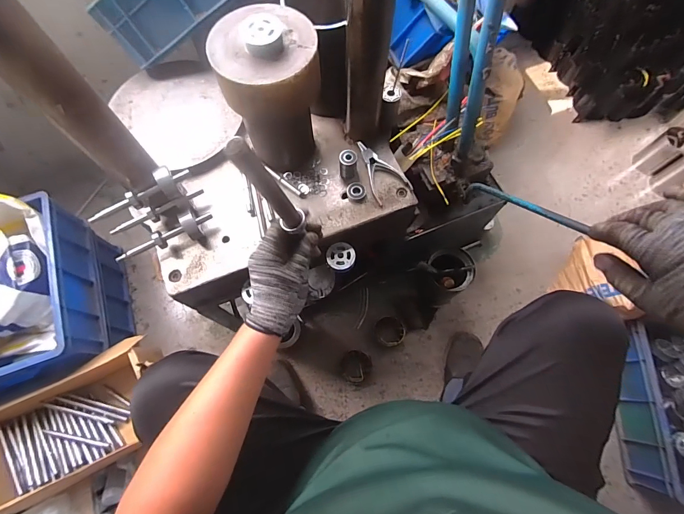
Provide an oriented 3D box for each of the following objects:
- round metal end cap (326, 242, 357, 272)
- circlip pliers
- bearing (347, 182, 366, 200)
[{"bbox_3d":[-0.001,-0.001,0.633,0.056,0.009,0.051,0,69,0],"label":"round metal end cap"},{"bbox_3d":[0.059,-0.157,0.639,0.069,0.014,0.131,-35,73,-12],"label":"circlip pliers"},{"bbox_3d":[0.026,-0.120,0.629,0.033,0.009,0.034,0,69,0],"label":"bearing"}]

